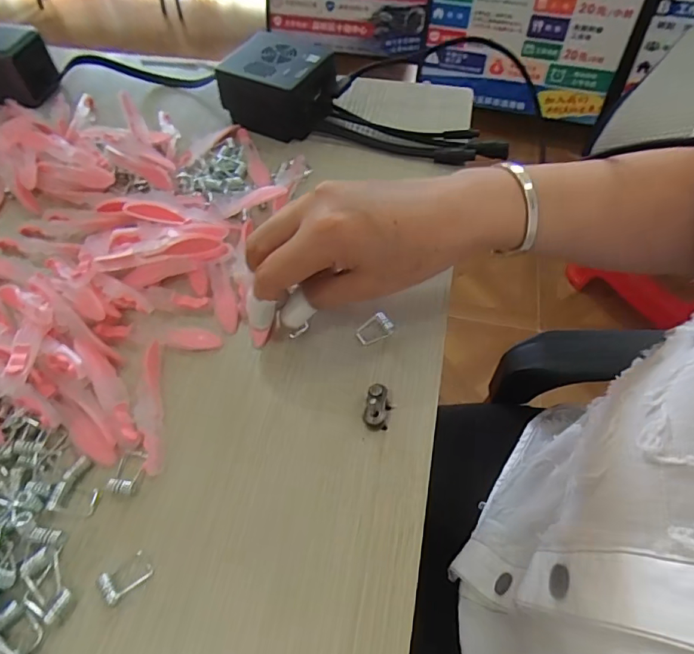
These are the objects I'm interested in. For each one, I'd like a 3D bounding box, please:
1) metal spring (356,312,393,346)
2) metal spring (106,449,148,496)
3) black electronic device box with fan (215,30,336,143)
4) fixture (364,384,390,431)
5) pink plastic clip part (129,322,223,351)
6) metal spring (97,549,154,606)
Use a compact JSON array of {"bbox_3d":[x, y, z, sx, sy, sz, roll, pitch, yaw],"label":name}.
[{"bbox_3d":[0.017,0.002,0.300,0.021,0.009,0.016,-33,63,-22],"label":"metal spring"},{"bbox_3d":[-0.116,0.075,0.251,0.016,0.004,0.022,8,56,4],"label":"metal spring"},{"bbox_3d":[-0.057,-0.210,0.415,0.084,0.050,0.068,23,58,13],"label":"black electronic device box with fan"},{"bbox_3d":[0.017,0.045,0.266,0.014,0.015,0.022,10,56,5],"label":"fixture"},{"bbox_3d":[-0.107,0.005,0.298,0.056,0.004,0.015,7,56,3],"label":"pink plastic clip part"},{"bbox_3d":[-0.104,0.116,0.223,0.022,0.005,0.016,-36,64,-23],"label":"metal spring"}]

